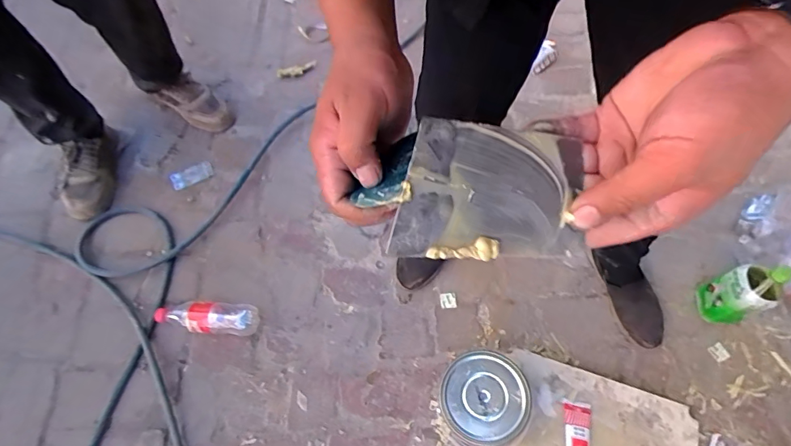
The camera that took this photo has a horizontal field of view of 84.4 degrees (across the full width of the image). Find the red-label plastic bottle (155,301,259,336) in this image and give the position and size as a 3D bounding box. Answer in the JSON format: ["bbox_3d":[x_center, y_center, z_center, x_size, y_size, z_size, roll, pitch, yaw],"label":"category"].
[{"bbox_3d":[-0.402,0.202,0.934,0.215,0.057,0.061,2,62,1],"label":"red-label plastic bottle"}]

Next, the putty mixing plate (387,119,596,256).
[{"bbox_3d":[0.057,-0.018,0.248,0.123,0.004,0.074,1,87,-22],"label":"putty mixing plate"}]

